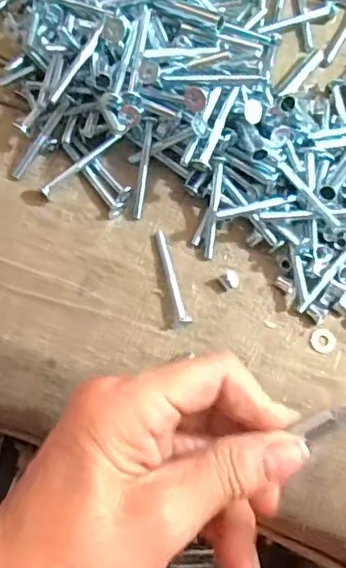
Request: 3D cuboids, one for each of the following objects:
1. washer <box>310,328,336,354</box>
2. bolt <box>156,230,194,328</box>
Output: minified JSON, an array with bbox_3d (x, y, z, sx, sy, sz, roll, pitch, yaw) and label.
[{"bbox_3d":[0.080,0.030,0.308,0.013,0.004,0.013,2,71,-5],"label":"washer"},{"bbox_3d":[-0.001,-0.004,0.312,0.009,0.007,0.054,-10,72,-9],"label":"bolt"}]

